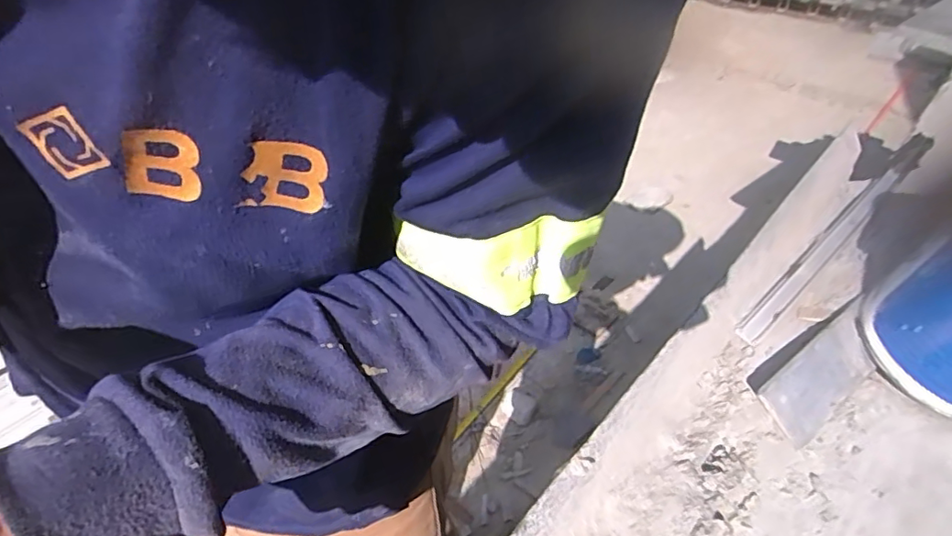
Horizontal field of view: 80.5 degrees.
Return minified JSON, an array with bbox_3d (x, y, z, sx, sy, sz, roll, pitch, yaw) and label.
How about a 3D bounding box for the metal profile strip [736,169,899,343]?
[{"bbox_3d":[0.268,-0.020,0.427,0.285,0.018,0.017,-33,51,-31],"label":"metal profile strip"}]

